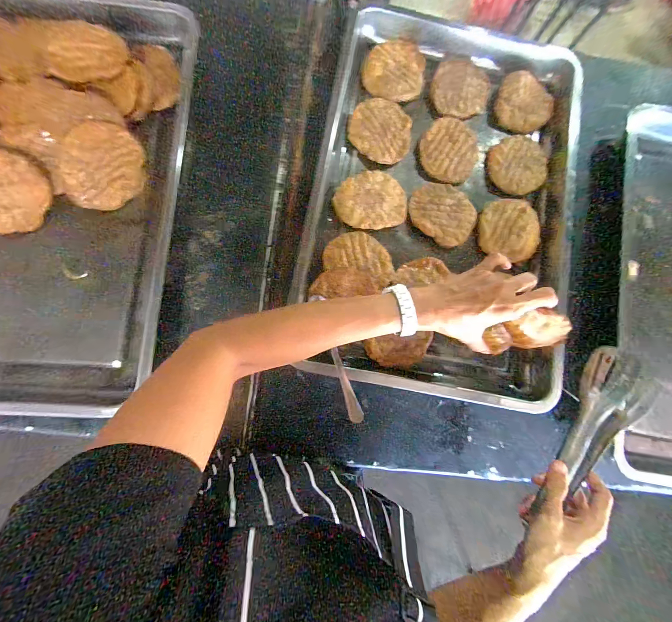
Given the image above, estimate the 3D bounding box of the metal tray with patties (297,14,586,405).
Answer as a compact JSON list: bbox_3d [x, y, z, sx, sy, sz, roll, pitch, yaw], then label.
[{"bbox_3d":[0.173,-0.181,0.470,0.386,0.054,0.600,12,82,-3],"label":"metal tray with patties"}]

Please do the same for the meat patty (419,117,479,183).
[{"bbox_3d":[0.190,-0.267,0.500,0.095,0.009,0.110,32,81,0],"label":"meat patty"}]

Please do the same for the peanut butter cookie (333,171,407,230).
[{"bbox_3d":[0.056,-0.174,0.473,0.111,0.014,0.085,4,82,-4],"label":"peanut butter cookie"}]

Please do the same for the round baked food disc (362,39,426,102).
[{"bbox_3d":[0.097,-0.402,0.503,0.099,0.010,0.112,13,82,-3],"label":"round baked food disc"}]

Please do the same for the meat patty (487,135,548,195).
[{"bbox_3d":[0.302,-0.243,0.503,0.098,0.011,0.095,1,83,-5],"label":"meat patty"}]

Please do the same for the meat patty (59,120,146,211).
[{"bbox_3d":[-0.329,-0.204,0.429,0.092,0.015,0.118,17,92,-30],"label":"meat patty"}]

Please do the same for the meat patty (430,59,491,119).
[{"bbox_3d":[0.211,-0.376,0.508,0.094,0.022,0.102,13,82,-3],"label":"meat patty"}]

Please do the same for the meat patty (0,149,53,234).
[{"bbox_3d":[-0.449,-0.158,0.404,0.105,0.017,0.098,-8,111,-21],"label":"meat patty"}]

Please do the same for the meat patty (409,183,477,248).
[{"bbox_3d":[0.172,-0.158,0.485,0.106,0.012,0.089,42,81,1],"label":"meat patty"}]

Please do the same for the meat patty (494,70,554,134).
[{"bbox_3d":[0.322,-0.353,0.511,0.098,0.025,0.098,-2,95,-6],"label":"meat patty"}]

